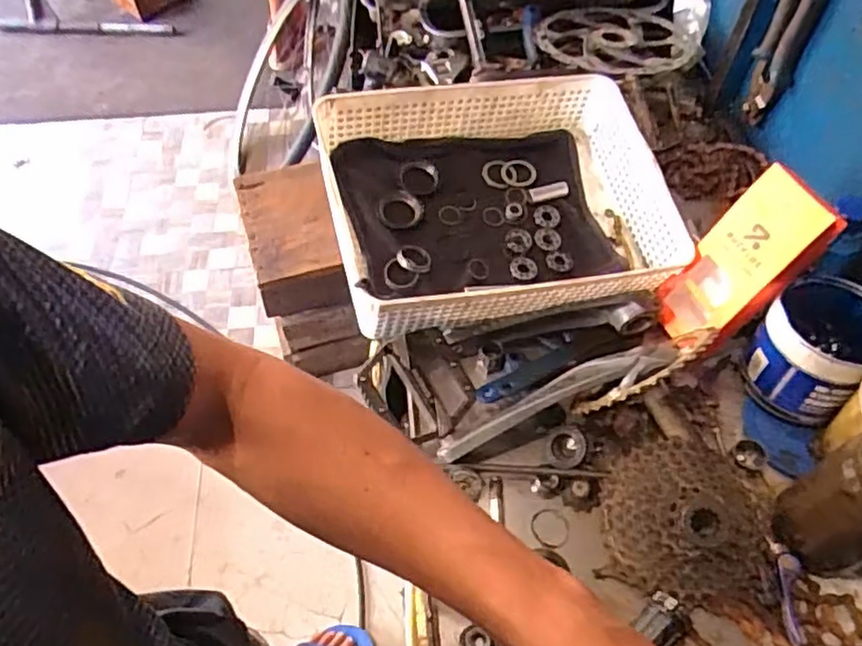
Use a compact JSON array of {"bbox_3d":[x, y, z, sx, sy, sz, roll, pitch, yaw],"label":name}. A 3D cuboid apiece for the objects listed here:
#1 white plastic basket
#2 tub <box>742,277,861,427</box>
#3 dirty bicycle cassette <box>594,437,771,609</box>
[{"bbox_3d":[0.073,-0.120,0.682,0.332,0.109,0.251,-11,57,-7],"label":"white plastic basket"},{"bbox_3d":[0.349,0.022,0.610,0.114,0.091,0.096,-37,64,-22],"label":"tub"},{"bbox_3d":[0.210,0.158,0.545,0.127,0.057,0.116,6,57,5],"label":"dirty bicycle cassette"}]

